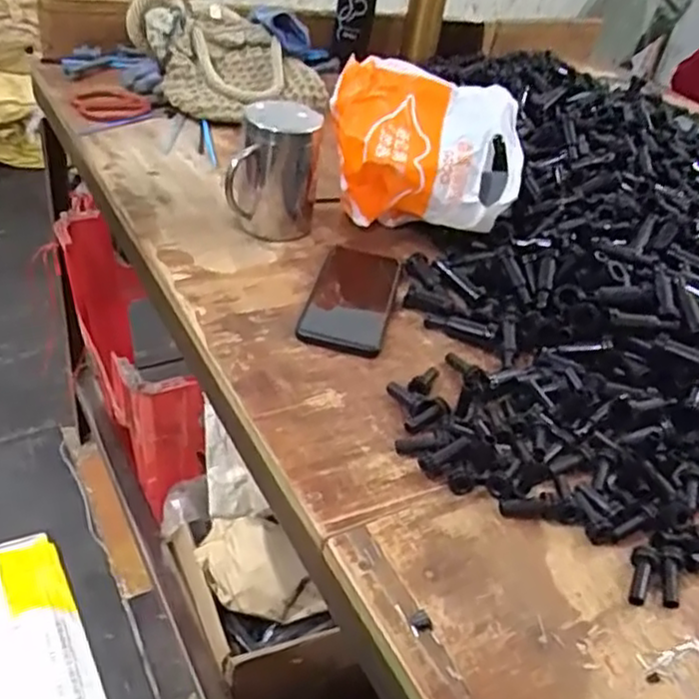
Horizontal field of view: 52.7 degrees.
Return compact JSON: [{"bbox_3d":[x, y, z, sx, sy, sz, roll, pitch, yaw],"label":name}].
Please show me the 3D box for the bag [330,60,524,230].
[{"bbox_3d":[0.078,-0.206,0.731,0.188,0.128,0.123,4,40,-3],"label":"bag"}]

